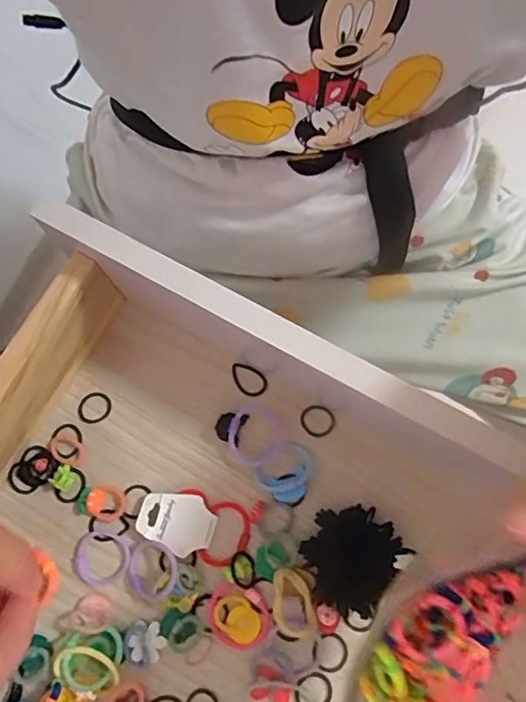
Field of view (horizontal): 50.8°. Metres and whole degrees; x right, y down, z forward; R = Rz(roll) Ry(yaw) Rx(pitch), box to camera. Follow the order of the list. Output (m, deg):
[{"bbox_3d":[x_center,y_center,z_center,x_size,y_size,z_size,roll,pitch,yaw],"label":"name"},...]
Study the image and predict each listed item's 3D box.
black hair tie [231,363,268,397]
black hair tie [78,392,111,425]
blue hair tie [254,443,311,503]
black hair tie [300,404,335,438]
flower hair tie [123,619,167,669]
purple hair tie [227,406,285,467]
[{"bbox_3d":[-0.010,0.018,0.357,0.026,0.004,0.017,35,79,9],"label":"black hair tie"},{"bbox_3d":[-0.109,0.036,0.356,0.020,0.004,0.021,0,76,1],"label":"black hair tie"},{"bbox_3d":[0.012,0.072,0.336,0.032,0.010,0.034,18,77,5],"label":"blue hair tie"},{"bbox_3d":[0.034,0.044,0.349,0.022,0.004,0.021,0,76,1],"label":"black hair tie"},{"bbox_3d":[-0.068,0.166,0.314,0.023,0.004,0.024,0,76,1],"label":"flower hair tie"},{"bbox_3d":[-0.004,0.053,0.343,0.034,0.012,0.036,0,76,1],"label":"purple hair tie"}]

